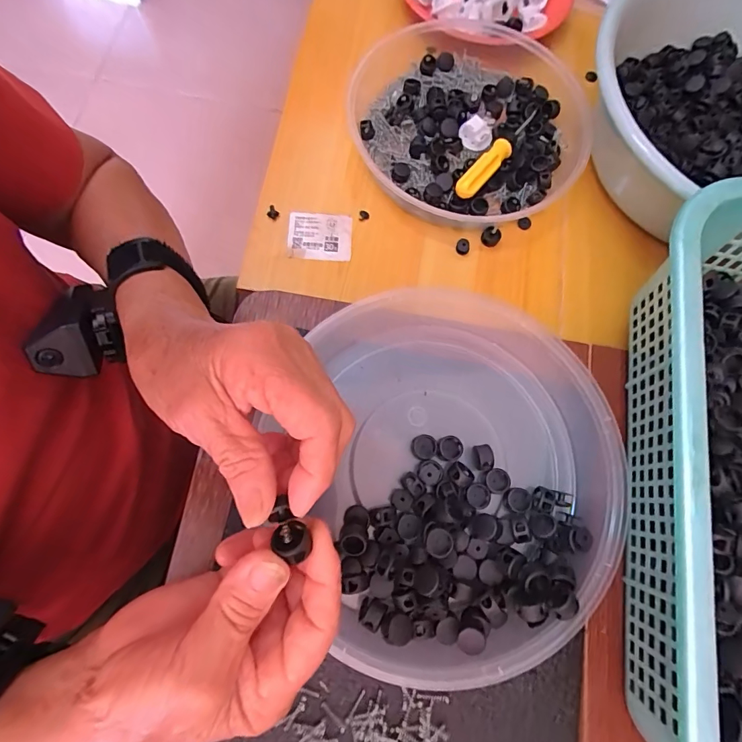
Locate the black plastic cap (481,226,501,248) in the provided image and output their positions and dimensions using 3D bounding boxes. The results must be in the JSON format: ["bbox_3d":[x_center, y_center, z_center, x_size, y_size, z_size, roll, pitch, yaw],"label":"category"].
[{"bbox_3d":[0.114,-0.128,0.393,0.017,0.014,0.012,27,75,5],"label":"black plastic cap"}]

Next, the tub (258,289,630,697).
[{"bbox_3d":[0.050,0.062,0.280,0.220,0.060,0.240,-28,78,-9],"label":"tub"}]

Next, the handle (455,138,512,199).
[{"bbox_3d":[0.106,-0.192,0.389,0.020,0.015,0.074,36,76,7],"label":"handle"}]

